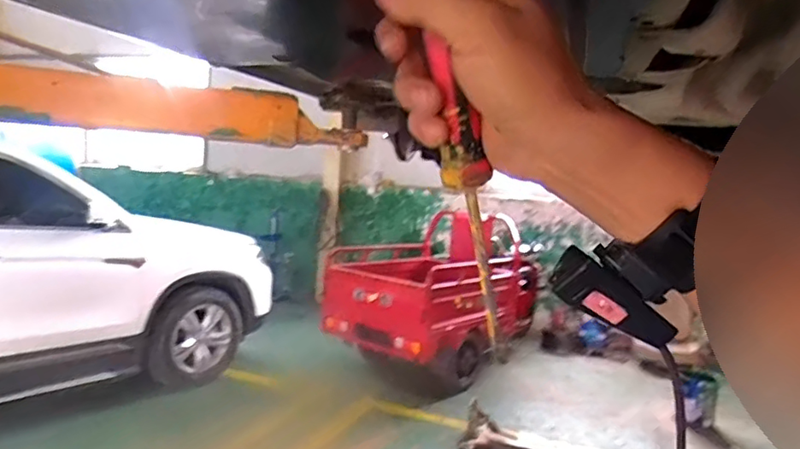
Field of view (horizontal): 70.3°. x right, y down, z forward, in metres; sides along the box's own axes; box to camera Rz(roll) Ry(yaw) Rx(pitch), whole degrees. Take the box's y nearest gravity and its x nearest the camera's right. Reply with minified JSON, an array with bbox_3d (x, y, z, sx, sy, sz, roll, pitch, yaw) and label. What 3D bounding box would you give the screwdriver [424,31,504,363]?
[{"bbox_3d":[0.041,-0.006,0.318,0.018,0.187,0.017,-28,27,-30],"label":"screwdriver"}]

